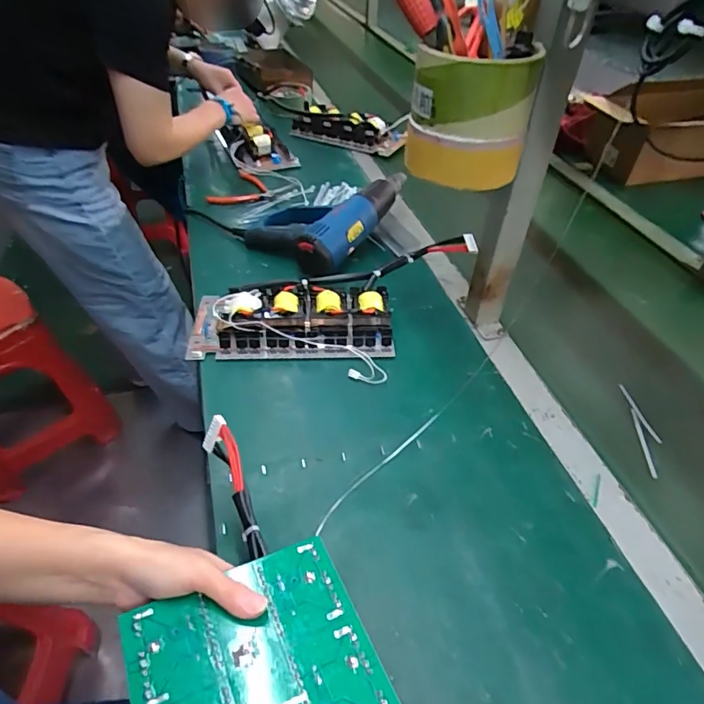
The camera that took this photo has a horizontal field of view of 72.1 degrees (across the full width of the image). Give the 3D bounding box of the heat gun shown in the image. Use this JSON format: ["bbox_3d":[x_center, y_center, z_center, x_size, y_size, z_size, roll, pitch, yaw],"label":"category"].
[{"bbox_3d":[-0.050,-0.249,0.869,0.210,0.087,0.253,26,49,24],"label":"heat gun"}]

